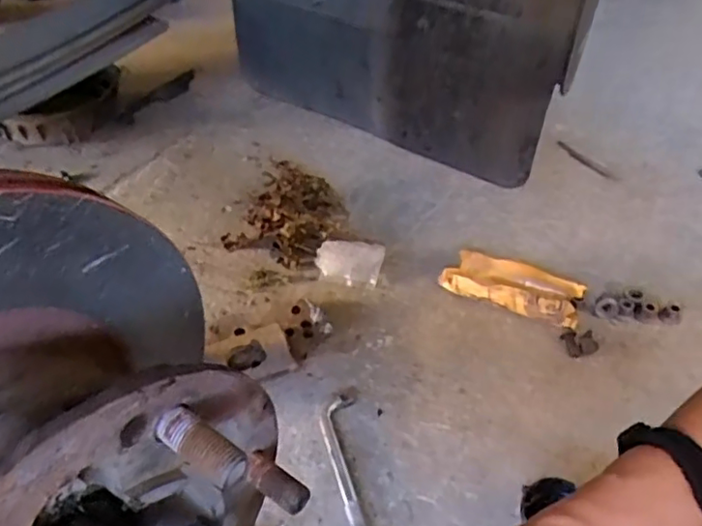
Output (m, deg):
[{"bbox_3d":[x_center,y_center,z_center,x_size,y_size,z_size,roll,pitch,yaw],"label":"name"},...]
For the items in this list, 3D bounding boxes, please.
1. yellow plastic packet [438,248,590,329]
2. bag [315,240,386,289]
[{"bbox_3d":[0.220,0.036,0.830,0.189,0.047,0.074,15,44,13],"label":"yellow plastic packet"},{"bbox_3d":[-0.004,-0.003,0.865,0.092,0.040,0.065,12,43,10],"label":"bag"}]

